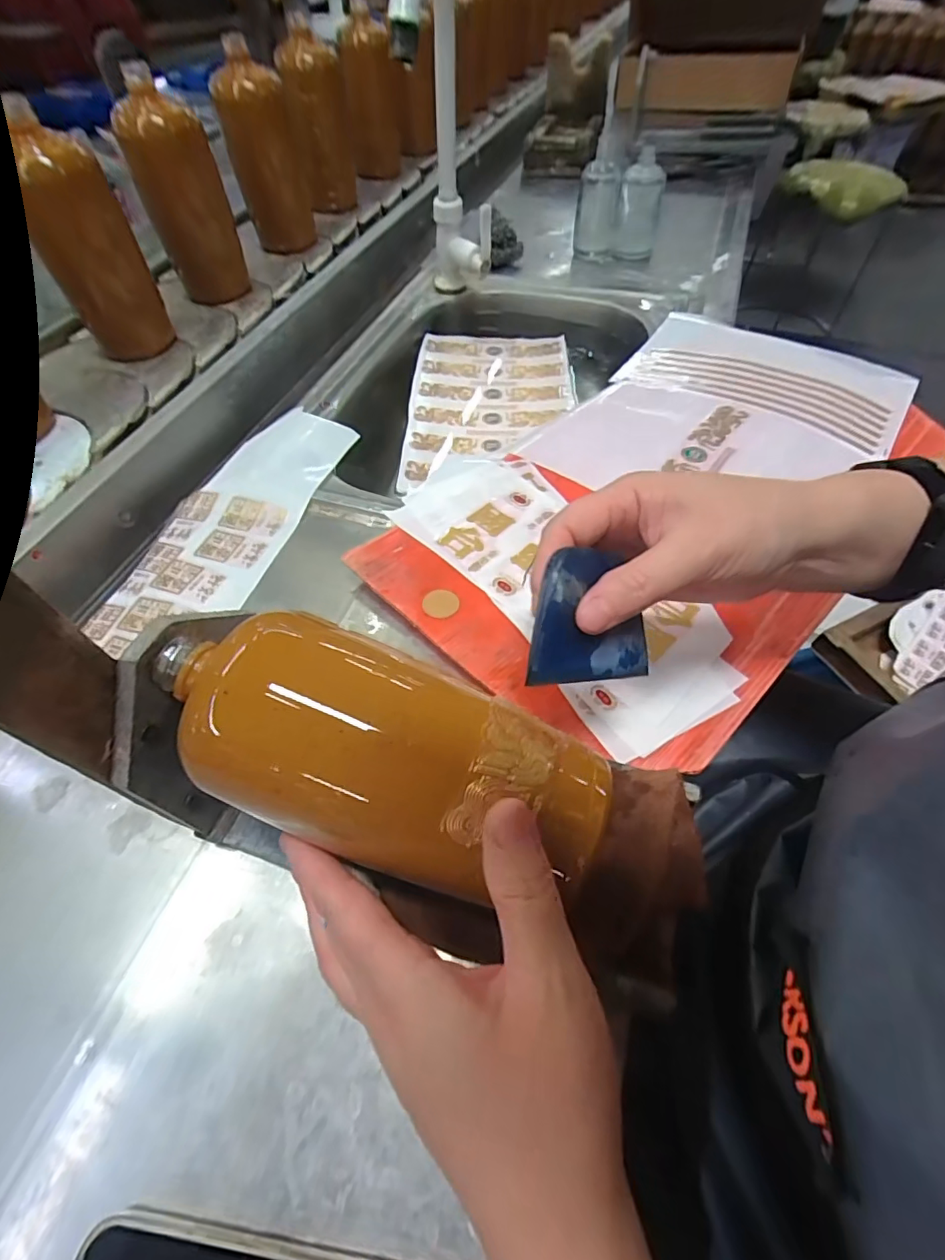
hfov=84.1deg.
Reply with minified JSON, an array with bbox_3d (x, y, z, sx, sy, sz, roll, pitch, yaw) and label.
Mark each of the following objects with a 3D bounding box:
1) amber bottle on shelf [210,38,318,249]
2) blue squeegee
[{"bbox_3d":[-0.258,-0.594,0.655,0.084,0.172,0.086,-10,55,-8],"label":"amber bottle on shelf"},{"bbox_3d":[0.055,-0.006,0.236,0.073,0.057,0.007,0,5,-36],"label":"blue squeegee"}]

